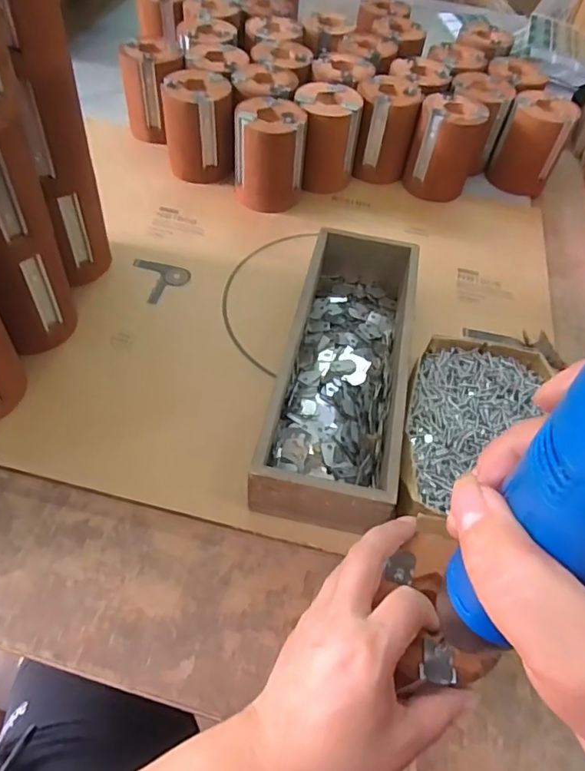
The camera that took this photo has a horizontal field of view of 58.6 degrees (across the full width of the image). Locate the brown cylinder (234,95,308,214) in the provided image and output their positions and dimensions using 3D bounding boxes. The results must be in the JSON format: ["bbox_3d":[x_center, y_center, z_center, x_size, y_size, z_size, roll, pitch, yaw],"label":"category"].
[{"bbox_3d":[-0.027,-0.267,0.607,0.080,0.097,0.084,1,56,-3],"label":"brown cylinder"}]

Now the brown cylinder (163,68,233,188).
[{"bbox_3d":[-0.112,-0.315,0.634,0.075,0.104,0.084,-3,56,-6],"label":"brown cylinder"}]

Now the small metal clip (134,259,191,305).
[{"bbox_3d":[-0.133,-0.113,0.550,0.051,0.004,0.064,-15,60,-20],"label":"small metal clip"}]

